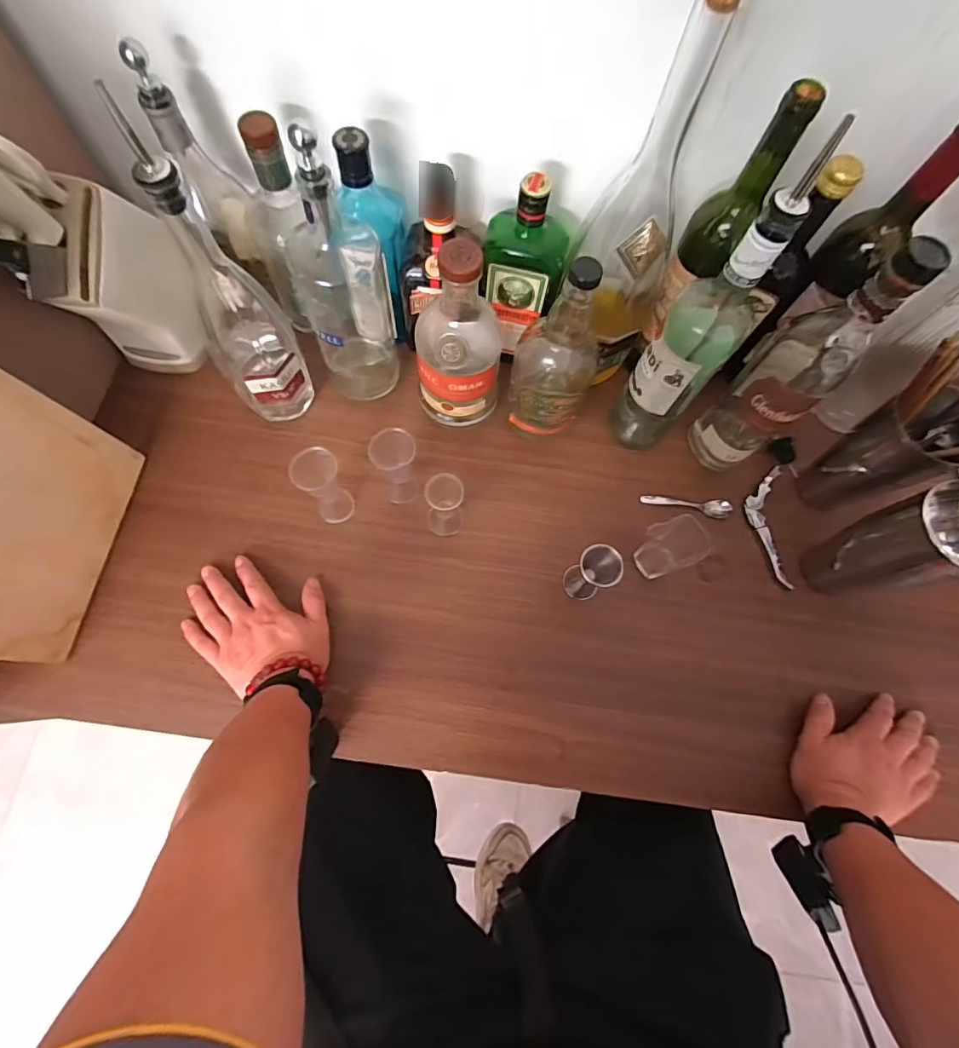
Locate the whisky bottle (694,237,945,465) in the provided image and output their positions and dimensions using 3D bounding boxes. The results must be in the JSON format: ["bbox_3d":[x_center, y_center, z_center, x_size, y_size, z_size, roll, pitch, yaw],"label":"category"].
[{"bbox_3d":[0.314,-0.152,0.488,0.087,0.294,0.076,-40,78,-14],"label":"whisky bottle"}]

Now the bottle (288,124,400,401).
[{"bbox_3d":[-0.138,-0.241,0.496,0.086,0.287,0.073,-11,73,-6],"label":"bottle"}]

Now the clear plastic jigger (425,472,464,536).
[{"bbox_3d":[-0.038,-0.020,0.531,0.040,0.090,0.037,-6,72,-5],"label":"clear plastic jigger"}]

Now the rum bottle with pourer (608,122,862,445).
[{"bbox_3d":[0.207,-0.179,0.466,0.072,0.342,0.069,37,74,9],"label":"rum bottle with pourer"}]

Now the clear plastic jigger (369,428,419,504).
[{"bbox_3d":[-0.090,-0.061,0.533,0.044,0.109,0.037,-16,73,-8],"label":"clear plastic jigger"}]

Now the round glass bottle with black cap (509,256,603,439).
[{"bbox_3d":[0.079,-0.171,0.515,0.085,0.225,0.072,19,72,4],"label":"round glass bottle with black cap"}]

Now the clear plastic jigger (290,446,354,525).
[{"bbox_3d":[-0.166,-0.039,0.523,0.044,0.113,0.037,-35,77,-13],"label":"clear plastic jigger"}]

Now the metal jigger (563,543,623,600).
[{"bbox_3d":[0.120,0.053,0.519,0.040,0.088,0.042,1,72,-2],"label":"metal jigger"}]

